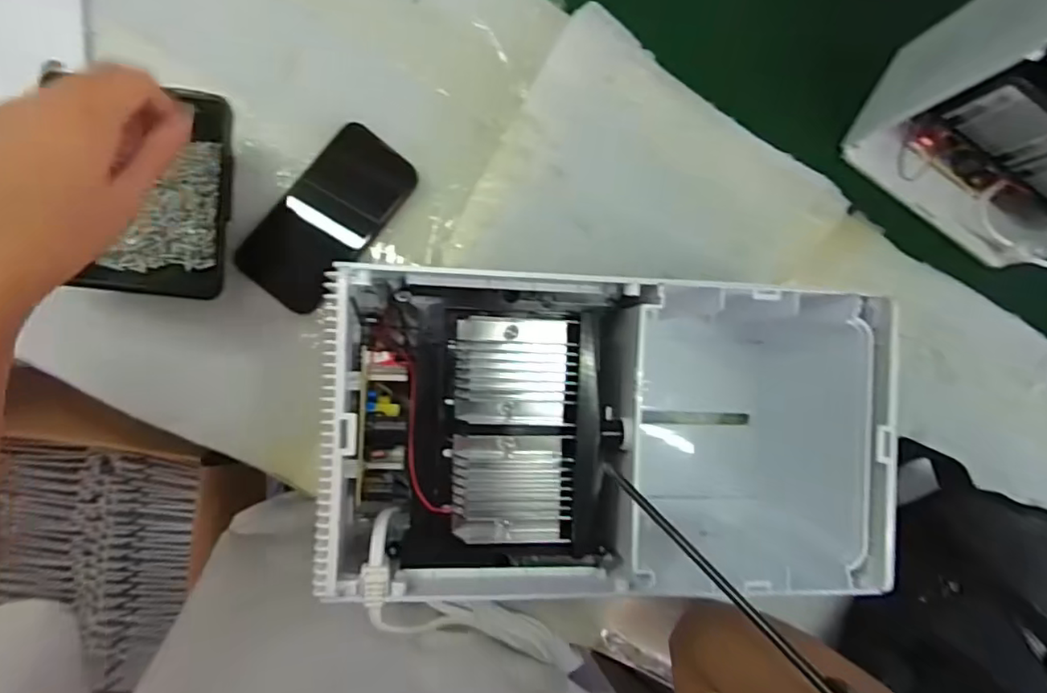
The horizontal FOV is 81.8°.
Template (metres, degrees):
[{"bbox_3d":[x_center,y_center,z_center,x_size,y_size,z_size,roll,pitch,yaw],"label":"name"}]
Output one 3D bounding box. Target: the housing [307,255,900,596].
[{"bbox_3d":[0.052,0.060,0.429,0.346,0.149,0.196,3,87,-8],"label":"housing"}]

